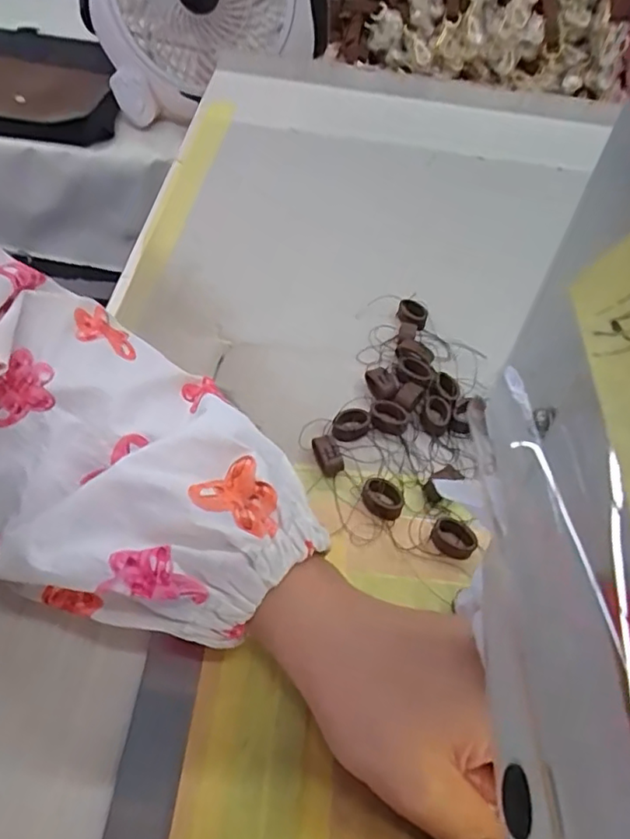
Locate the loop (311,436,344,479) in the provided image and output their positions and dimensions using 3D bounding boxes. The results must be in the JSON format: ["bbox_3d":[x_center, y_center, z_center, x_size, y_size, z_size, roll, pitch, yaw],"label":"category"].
[{"bbox_3d":[0.006,0.018,0.300,0.011,0.010,0.019,-16,55,-17],"label":"loop"}]

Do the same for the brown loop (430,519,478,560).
[{"bbox_3d":[0.065,0.056,0.278,0.021,0.007,0.016,22,53,12],"label":"brown loop"}]

